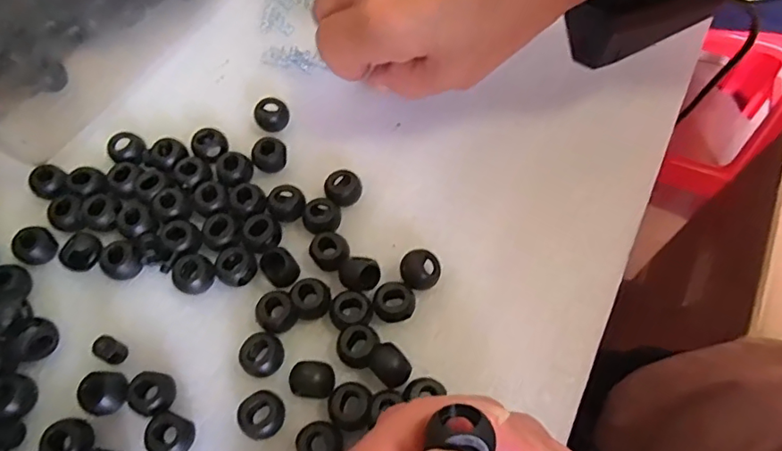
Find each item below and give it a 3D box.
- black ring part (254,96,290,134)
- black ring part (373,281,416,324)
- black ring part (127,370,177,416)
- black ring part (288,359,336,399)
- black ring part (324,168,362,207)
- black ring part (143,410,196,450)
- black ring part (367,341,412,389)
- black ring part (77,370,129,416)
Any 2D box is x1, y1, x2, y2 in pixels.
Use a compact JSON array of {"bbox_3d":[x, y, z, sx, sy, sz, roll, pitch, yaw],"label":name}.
[{"bbox_3d":[-0.067,-0.062,0.298,0.019,0.011,0.017,-13,63,-10],"label":"black ring part"},{"bbox_3d":[0.001,0.035,0.240,0.018,0.011,0.017,1,62,-2],"label":"black ring part"},{"bbox_3d":[-0.103,0.073,0.229,0.019,0.010,0.017,10,62,2],"label":"black ring part"},{"bbox_3d":[-0.033,0.067,0.226,0.018,0.016,0.014,2,62,-2],"label":"black ring part"},{"bbox_3d":[-0.024,-0.018,0.273,0.018,0.011,0.018,1,62,-2],"label":"black ring part"},{"bbox_3d":[-0.092,0.088,0.220,0.018,0.013,0.017,1,62,-2],"label":"black ring part"},{"bbox_3d":[-0.001,0.061,0.228,0.014,0.012,0.018,-40,70,-21],"label":"black ring part"},{"bbox_3d":[-0.124,0.072,0.229,0.019,0.009,0.018,-1,62,-3],"label":"black ring part"}]

